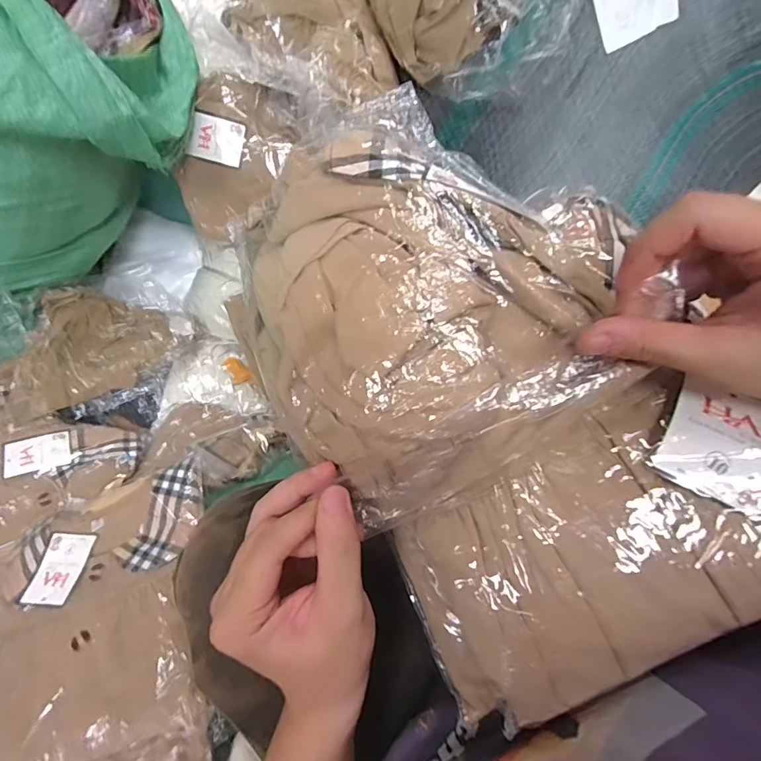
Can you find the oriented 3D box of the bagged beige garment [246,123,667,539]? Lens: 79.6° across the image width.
[{"bbox_3d":[0.016,-0.053,0.272,0.194,0.055,0.238,-30,76,-10],"label":"bagged beige garment"}]

